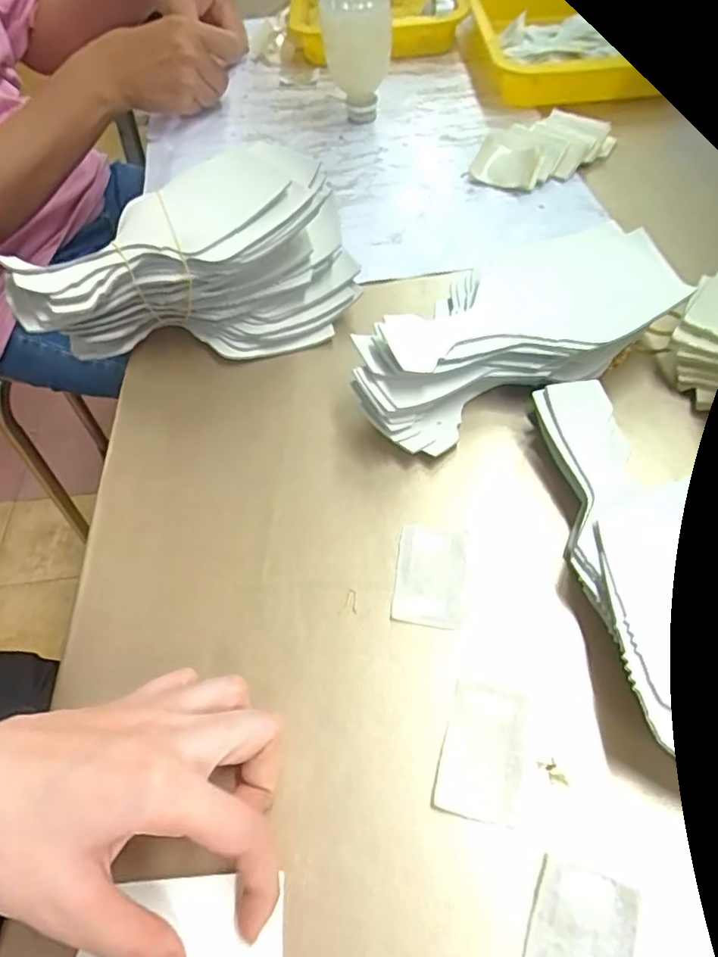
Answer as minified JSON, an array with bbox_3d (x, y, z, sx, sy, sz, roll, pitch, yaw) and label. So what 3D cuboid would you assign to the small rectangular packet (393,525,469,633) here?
[{"bbox_3d":[0.036,0.049,0.305,0.035,0.004,0.053,5,54,9],"label":"small rectangular packet"}]

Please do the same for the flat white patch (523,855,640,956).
[{"bbox_3d":[0.079,0.171,0.215,0.036,0.004,0.053,16,56,16],"label":"flat white patch"}]

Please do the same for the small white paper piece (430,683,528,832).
[{"bbox_3d":[0.053,0.116,0.257,0.033,0.004,0.053,11,60,11],"label":"small white paper piece"}]

